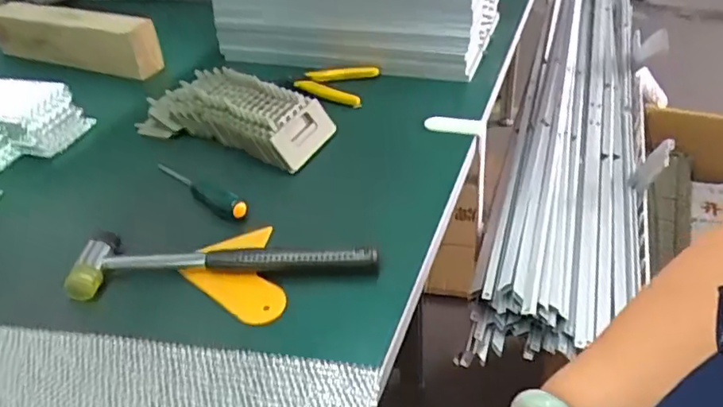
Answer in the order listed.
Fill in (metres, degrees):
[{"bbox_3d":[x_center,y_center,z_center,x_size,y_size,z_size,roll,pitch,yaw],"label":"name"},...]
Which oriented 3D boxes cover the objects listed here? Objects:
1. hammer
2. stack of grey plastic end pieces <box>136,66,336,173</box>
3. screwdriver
[{"bbox_3d":[-0.108,0.043,0.453,0.235,0.022,0.054,-4,37,2],"label":"hammer"},{"bbox_3d":[-0.135,-0.099,0.617,0.212,0.041,0.096,15,42,24],"label":"stack of grey plastic end pieces"},{"bbox_3d":[-0.154,-0.016,0.539,0.136,0.023,0.018,28,48,35],"label":"screwdriver"}]

